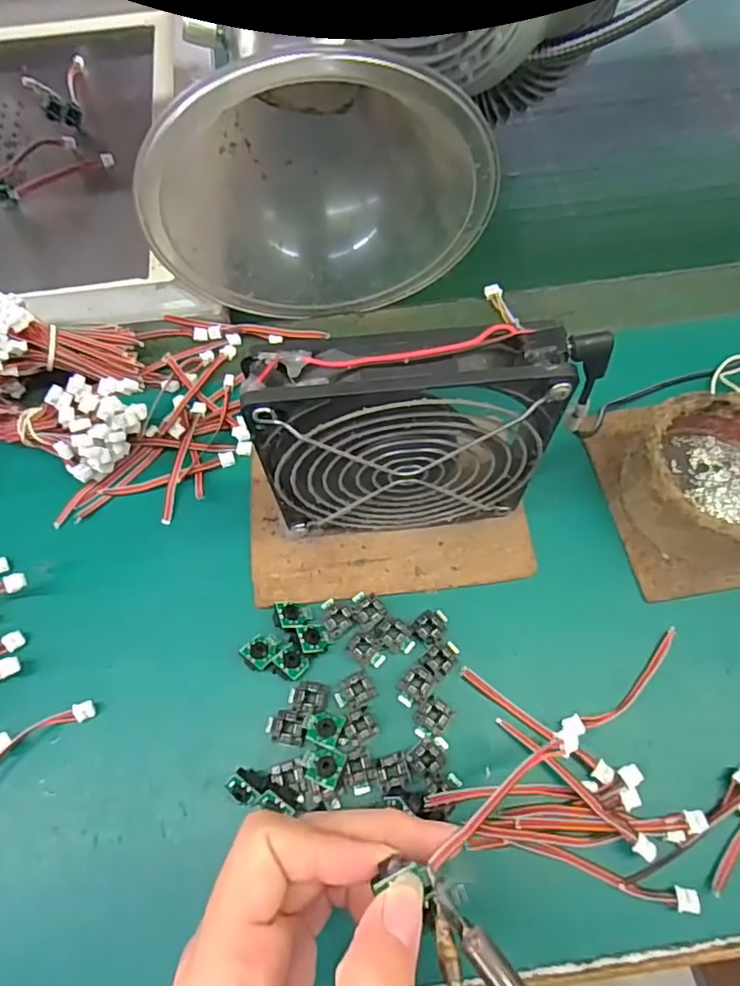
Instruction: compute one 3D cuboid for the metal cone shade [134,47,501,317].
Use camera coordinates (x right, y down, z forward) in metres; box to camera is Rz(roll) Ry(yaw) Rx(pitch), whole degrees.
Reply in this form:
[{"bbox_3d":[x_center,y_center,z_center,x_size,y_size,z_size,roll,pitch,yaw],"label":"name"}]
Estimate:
[{"bbox_3d":[-0.027,-0.173,0.323,0.170,0.146,0.113,-8,64,-1],"label":"metal cone shade"}]

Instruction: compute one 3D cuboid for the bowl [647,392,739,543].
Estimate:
[{"bbox_3d":[0.176,-0.007,0.290,0.079,0.040,0.081,-1,64,2],"label":"bowl"}]

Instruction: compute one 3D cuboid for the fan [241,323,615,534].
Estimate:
[{"bbox_3d":[0.019,-0.018,0.254,0.123,0.126,0.026,-4,64,0],"label":"fan"}]

